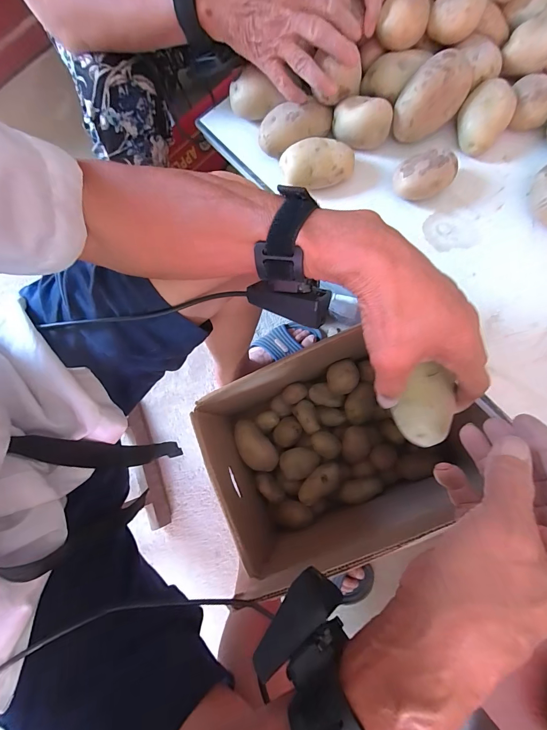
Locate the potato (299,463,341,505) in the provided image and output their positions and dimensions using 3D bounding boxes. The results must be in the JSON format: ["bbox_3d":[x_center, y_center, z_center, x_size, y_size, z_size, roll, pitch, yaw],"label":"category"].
[{"bbox_3d":[0.087,0.224,0.625,0.093,0.048,0.044,-44,79,-9],"label":"potato"}]

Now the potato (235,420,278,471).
[{"bbox_3d":[-0.037,0.161,0.644,0.105,0.048,0.061,43,80,10],"label":"potato"}]

